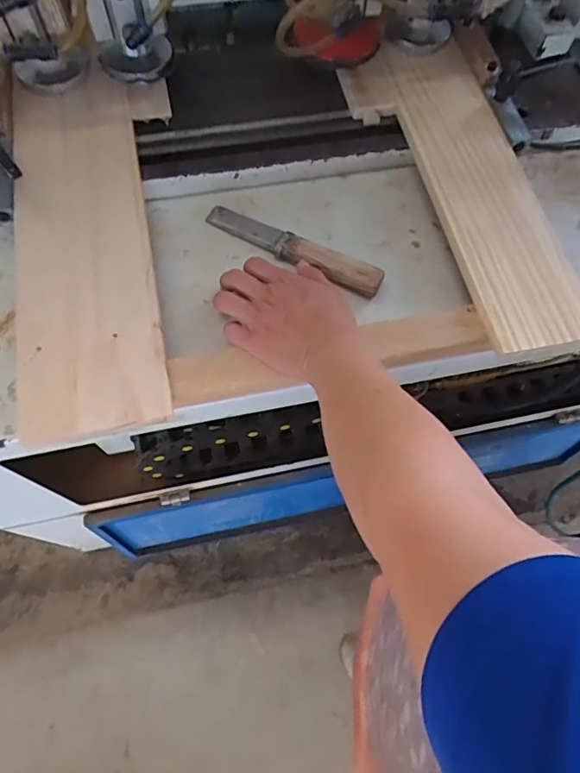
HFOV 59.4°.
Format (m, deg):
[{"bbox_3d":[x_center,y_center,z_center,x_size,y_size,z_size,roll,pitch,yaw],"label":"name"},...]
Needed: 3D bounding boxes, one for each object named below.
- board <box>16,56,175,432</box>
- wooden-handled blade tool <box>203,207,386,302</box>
[{"bbox_3d":[-0.194,-0.148,0.477,0.121,0.022,0.396,-10,71,-5],"label":"board"},{"bbox_3d":[0.003,-0.144,0.521,0.195,0.017,0.032,29,69,9],"label":"wooden-handled blade tool"}]

